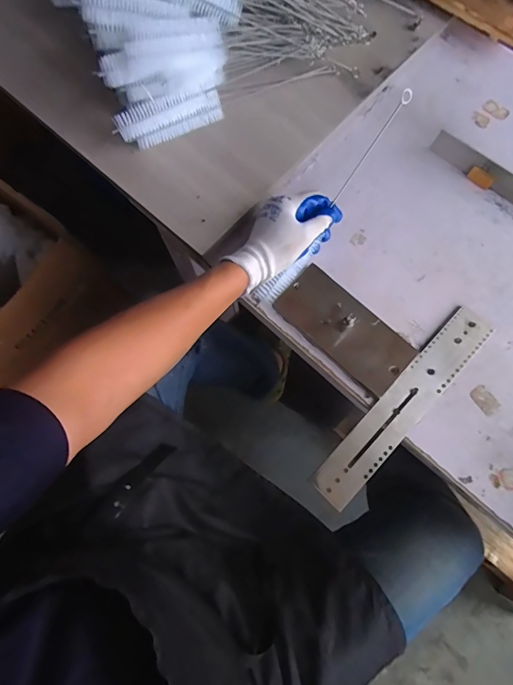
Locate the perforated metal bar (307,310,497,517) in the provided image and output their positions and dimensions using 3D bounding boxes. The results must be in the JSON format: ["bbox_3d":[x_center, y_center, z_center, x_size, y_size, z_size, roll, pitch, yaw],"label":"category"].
[{"bbox_3d":[0.182,0.073,0.487,0.051,0.004,0.295,43,79,10],"label":"perforated metal bar"}]

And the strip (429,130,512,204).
[{"bbox_3d":[0.335,-0.229,0.560,0.200,0.030,0.010,37,45,7],"label":"strip"}]

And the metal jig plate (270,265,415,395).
[{"bbox_3d":[0.111,-0.019,0.506,0.174,0.009,0.077,44,79,10],"label":"metal jig plate"}]

